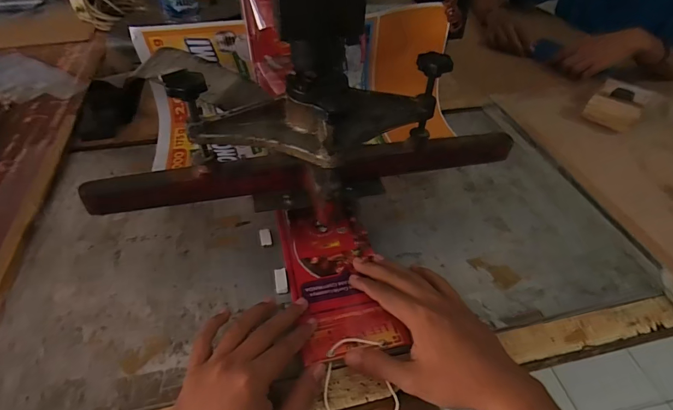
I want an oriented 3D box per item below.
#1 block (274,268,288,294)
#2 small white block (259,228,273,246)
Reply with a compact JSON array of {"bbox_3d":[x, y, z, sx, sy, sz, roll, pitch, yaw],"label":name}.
[{"bbox_3d":[-0.060,0.083,0.419,0.013,0.009,0.027,-8,46,-10],"label":"block"},{"bbox_3d":[-0.085,0.037,0.458,0.013,0.004,0.024,-9,46,-11],"label":"small white block"}]

